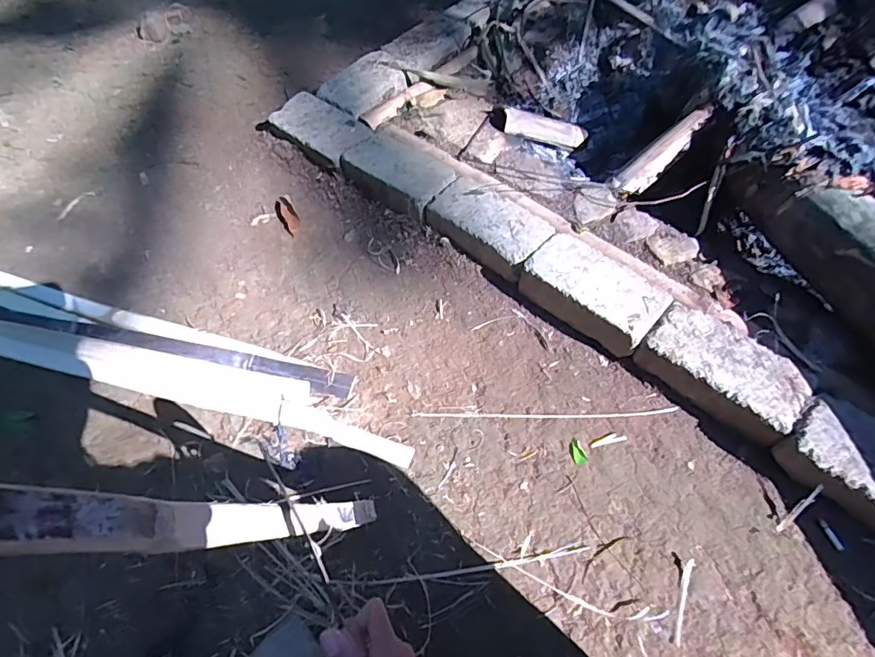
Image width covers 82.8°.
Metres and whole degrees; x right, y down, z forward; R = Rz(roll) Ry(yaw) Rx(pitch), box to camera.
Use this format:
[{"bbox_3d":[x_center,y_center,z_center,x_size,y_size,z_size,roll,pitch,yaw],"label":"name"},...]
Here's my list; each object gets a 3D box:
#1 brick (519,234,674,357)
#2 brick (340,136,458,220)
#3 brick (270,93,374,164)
[{"bbox_3d":[0.251,-0.065,0.787,0.210,0.060,0.126,36,66,25],"label":"brick"},{"bbox_3d":[-0.072,-0.291,0.939,0.213,0.055,0.121,35,65,24],"label":"brick"},{"bbox_3d":[-0.236,-0.401,1.020,0.215,0.063,0.117,32,64,23],"label":"brick"}]

